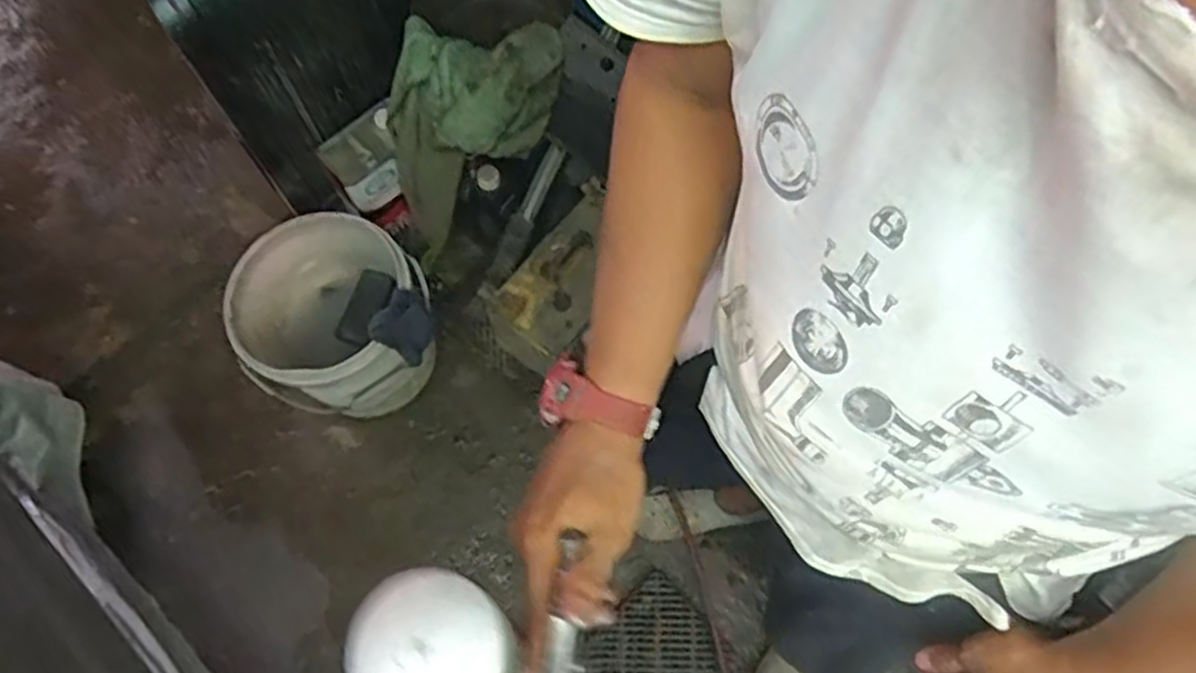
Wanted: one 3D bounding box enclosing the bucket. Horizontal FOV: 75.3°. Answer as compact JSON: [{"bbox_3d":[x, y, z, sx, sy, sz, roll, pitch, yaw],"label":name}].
[{"bbox_3d":[-0.457,-0.026,1.391,0.295,0.310,0.291,0,68,0],"label":"bucket"}]

